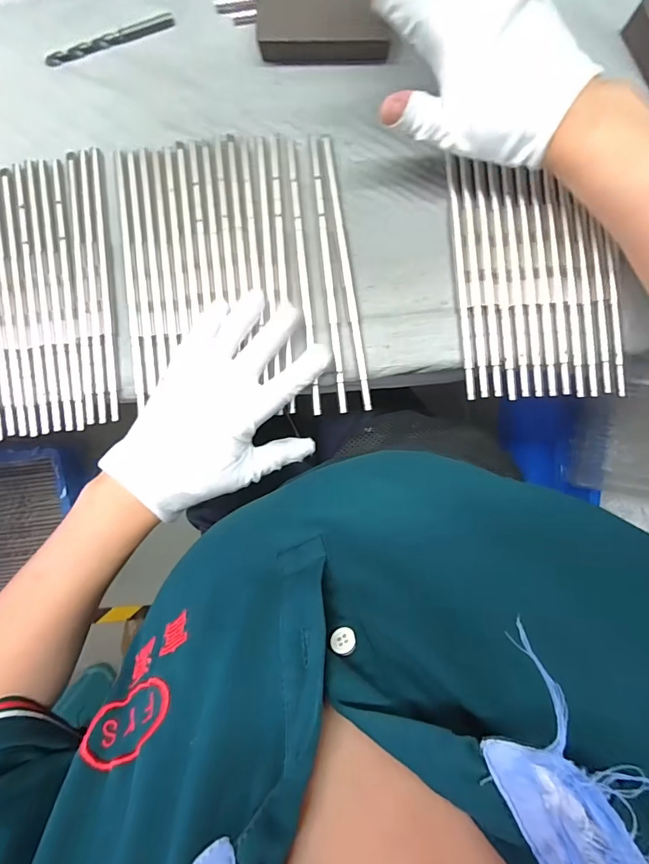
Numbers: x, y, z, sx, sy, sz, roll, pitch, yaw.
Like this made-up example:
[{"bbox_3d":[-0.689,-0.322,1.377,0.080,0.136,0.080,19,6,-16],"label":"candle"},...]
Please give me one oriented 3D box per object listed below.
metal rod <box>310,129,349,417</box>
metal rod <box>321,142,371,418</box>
[{"bbox_3d":[0.003,-0.120,0.320,0.006,0.004,0.208,-6,91,4],"label":"metal rod"},{"bbox_3d":[0.018,-0.120,0.319,0.007,0.004,0.205,-9,91,4],"label":"metal rod"}]

